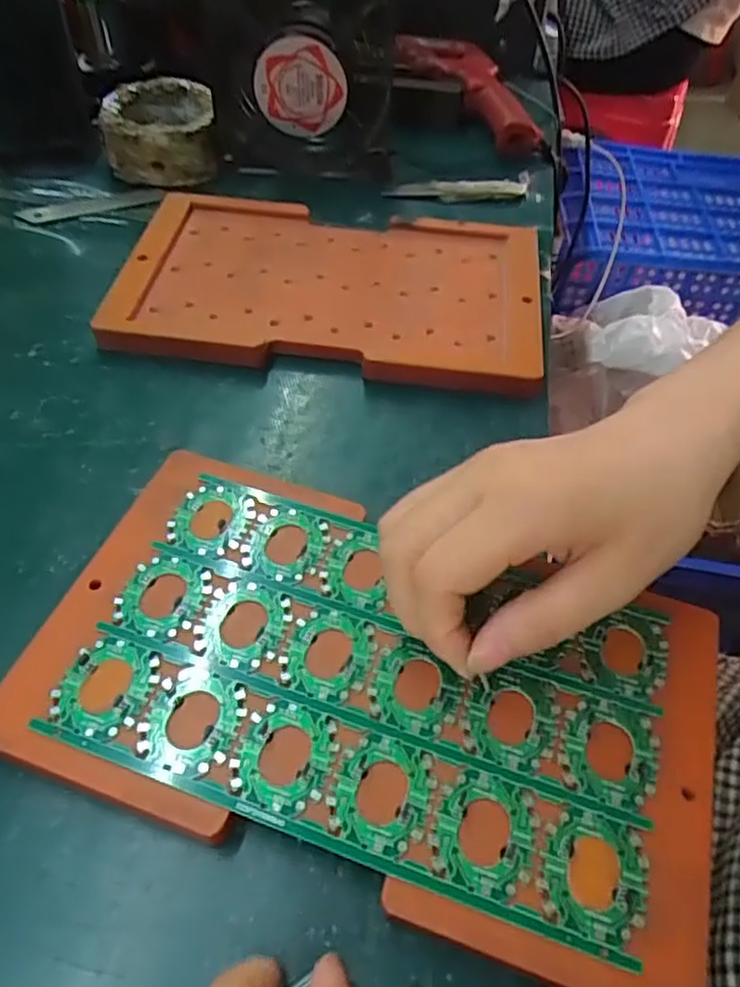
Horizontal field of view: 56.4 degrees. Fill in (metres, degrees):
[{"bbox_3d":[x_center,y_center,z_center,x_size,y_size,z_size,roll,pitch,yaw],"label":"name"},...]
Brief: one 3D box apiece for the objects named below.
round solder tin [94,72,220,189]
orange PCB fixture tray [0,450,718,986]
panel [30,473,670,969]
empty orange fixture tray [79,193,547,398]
[{"bbox_3d":[-0.151,-0.261,0.495,0.077,0.041,0.084,-9,52,-10],"label":"round solder tin"},{"bbox_3d":[-0.001,0.065,0.251,0.238,0.014,0.136,17,52,10],"label":"orange PCB fixture tray"},{"bbox_3d":[0.001,0.063,0.250,0.200,0.008,0.119,15,54,12],"label":"panel"},{"bbox_3d":[-0.021,-0.126,0.407,0.240,0.016,0.144,9,51,3],"label":"empty orange fixture tray"}]

